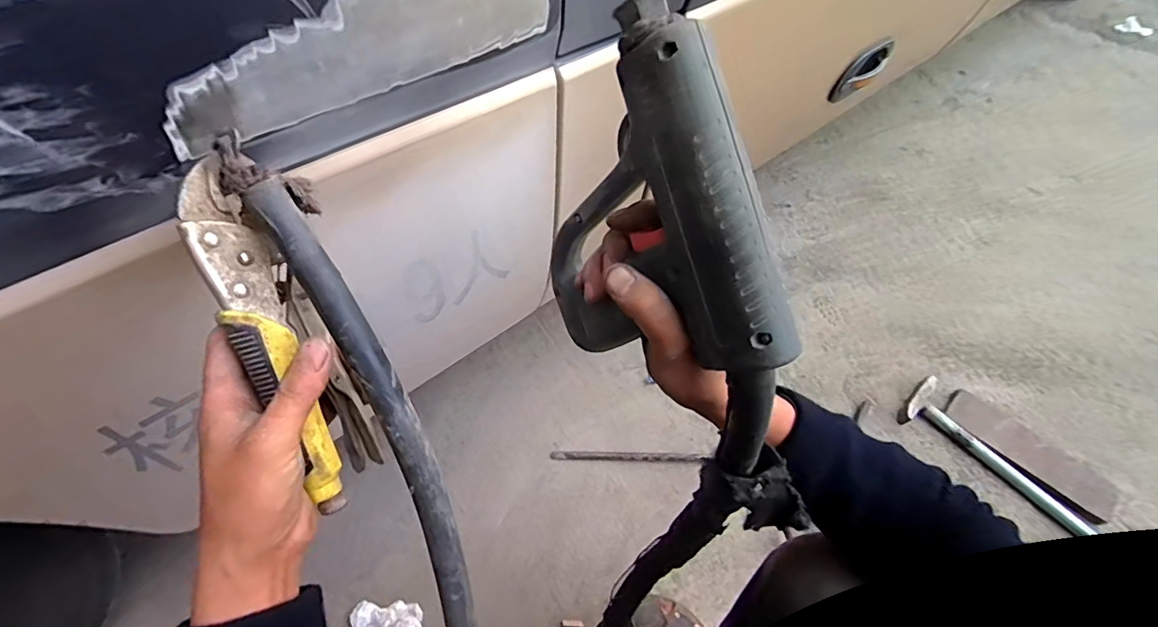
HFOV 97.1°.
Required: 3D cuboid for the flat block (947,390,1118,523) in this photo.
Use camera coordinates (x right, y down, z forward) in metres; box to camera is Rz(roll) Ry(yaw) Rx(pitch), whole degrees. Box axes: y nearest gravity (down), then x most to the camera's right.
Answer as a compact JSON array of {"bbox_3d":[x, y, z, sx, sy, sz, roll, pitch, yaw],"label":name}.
[{"bbox_3d":[0.871,0.268,0.992,0.078,0.029,0.290,-37,66,-27],"label":"flat block"}]

